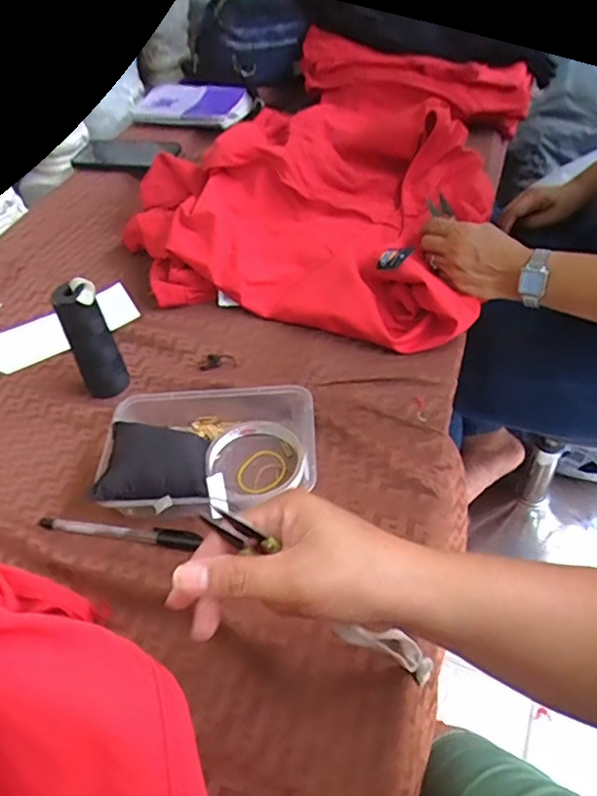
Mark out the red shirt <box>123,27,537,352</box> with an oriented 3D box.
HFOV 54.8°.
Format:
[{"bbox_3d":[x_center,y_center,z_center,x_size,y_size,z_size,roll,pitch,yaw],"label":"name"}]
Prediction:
[{"bbox_3d":[0.066,-0.347,0.819,0.427,0.102,0.673,11,49,18],"label":"red shirt"}]

